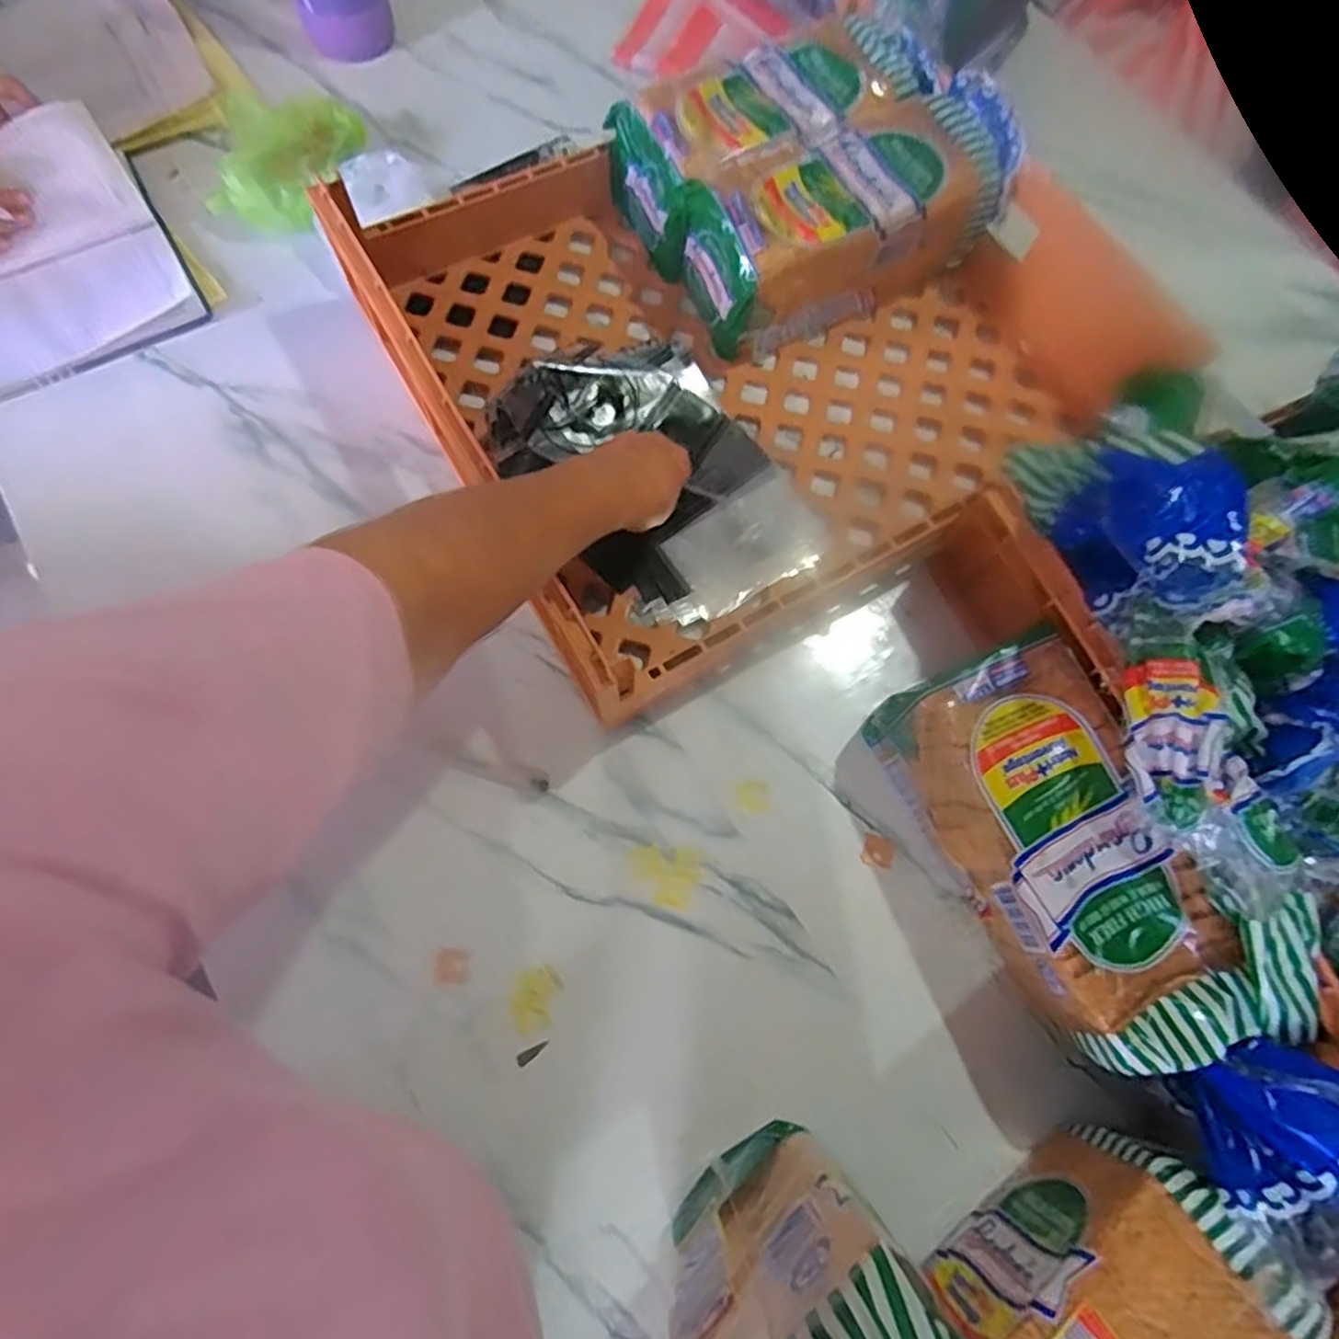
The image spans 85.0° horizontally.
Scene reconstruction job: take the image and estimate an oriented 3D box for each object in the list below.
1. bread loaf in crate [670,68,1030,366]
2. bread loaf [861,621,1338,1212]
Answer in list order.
[{"bbox_3d":[0.158,-0.403,0.668,0.285,0.122,0.109,-24,73,-11],"label":"bread loaf in crate"},{"bbox_3d":[0.276,0.145,0.476,0.135,0.132,0.332,-24,73,-10],"label":"bread loaf"}]

